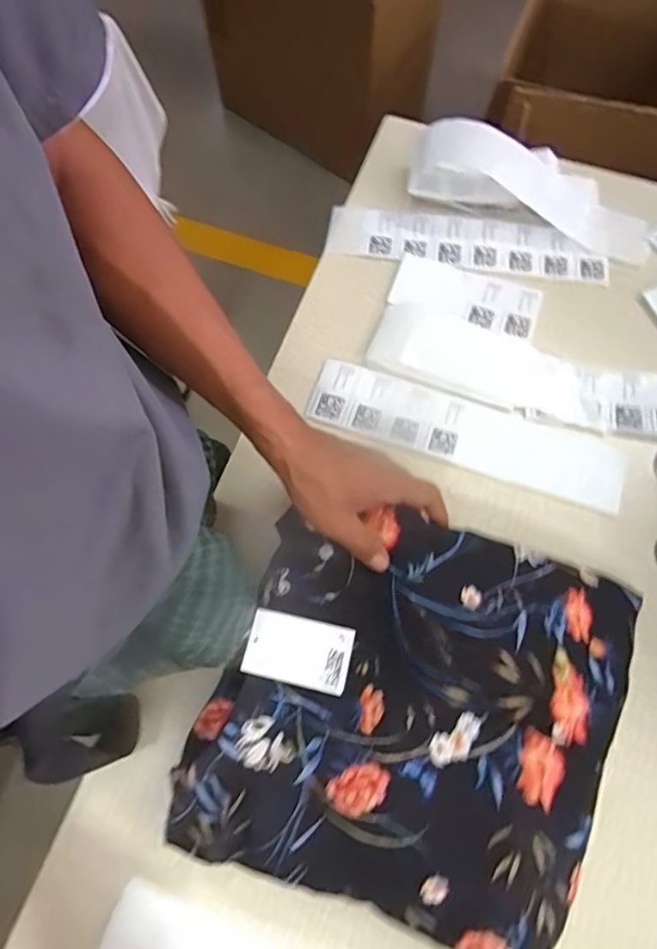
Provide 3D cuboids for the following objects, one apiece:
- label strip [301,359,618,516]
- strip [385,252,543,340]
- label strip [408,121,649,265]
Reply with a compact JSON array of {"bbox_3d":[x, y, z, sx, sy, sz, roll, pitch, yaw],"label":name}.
[{"bbox_3d":[0.129,-0.041,0.512,0.293,0.007,0.071,18,73,7],"label":"label strip"},{"bbox_3d":[0.141,-0.184,0.553,0.148,0.009,0.070,20,73,8],"label":"strip"},{"bbox_3d":[0.215,-0.314,0.574,0.266,0.056,0.093,22,73,9],"label":"label strip"}]

